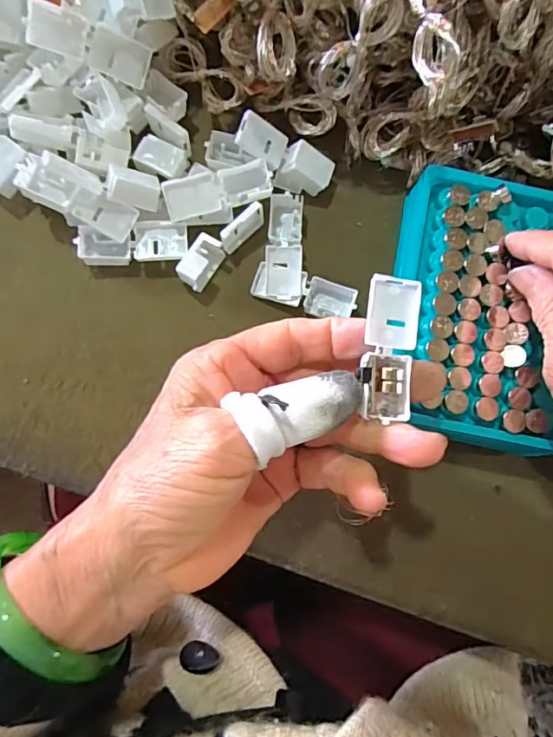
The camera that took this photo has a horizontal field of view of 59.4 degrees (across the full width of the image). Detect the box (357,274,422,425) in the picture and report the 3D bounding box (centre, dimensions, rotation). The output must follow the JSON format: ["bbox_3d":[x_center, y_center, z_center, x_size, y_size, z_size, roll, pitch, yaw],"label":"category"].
[{"bbox_3d":[0.044,-0.008,0.192,0.020,0.010,0.055,5,89,-5],"label":"box"}]

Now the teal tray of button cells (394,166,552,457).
[{"bbox_3d":[0.107,-0.030,0.252,0.082,0.034,0.136,5,83,-6],"label":"teal tray of button cells"}]

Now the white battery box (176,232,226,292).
[{"bbox_3d":[-0.040,-0.055,0.254,0.015,0.018,0.028,33,81,-2],"label":"white battery box"}]

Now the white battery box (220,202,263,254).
[{"bbox_3d":[-0.017,-0.075,0.257,0.028,0.016,0.008,-43,90,-10],"label":"white battery box"}]

